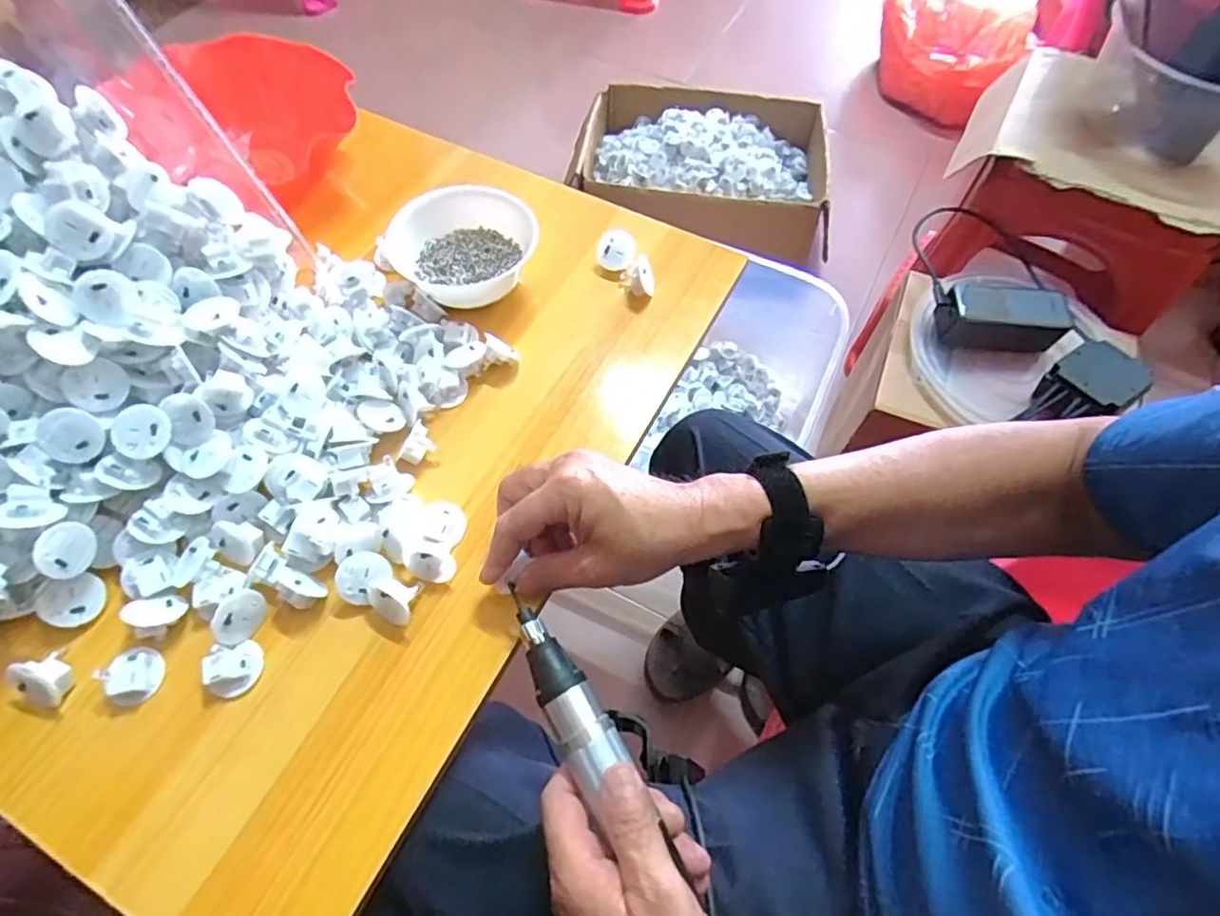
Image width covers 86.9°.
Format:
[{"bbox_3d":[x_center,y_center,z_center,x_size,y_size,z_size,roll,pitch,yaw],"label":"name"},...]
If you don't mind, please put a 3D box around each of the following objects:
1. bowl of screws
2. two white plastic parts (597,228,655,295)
[{"bbox_3d":[-0.123,-0.181,0.534,0.106,0.051,0.104,1,60,-2],"label":"bowl of screws"},{"bbox_3d":[0.014,-0.165,0.559,0.030,0.036,0.064,-22,63,-14],"label":"two white plastic parts"}]

